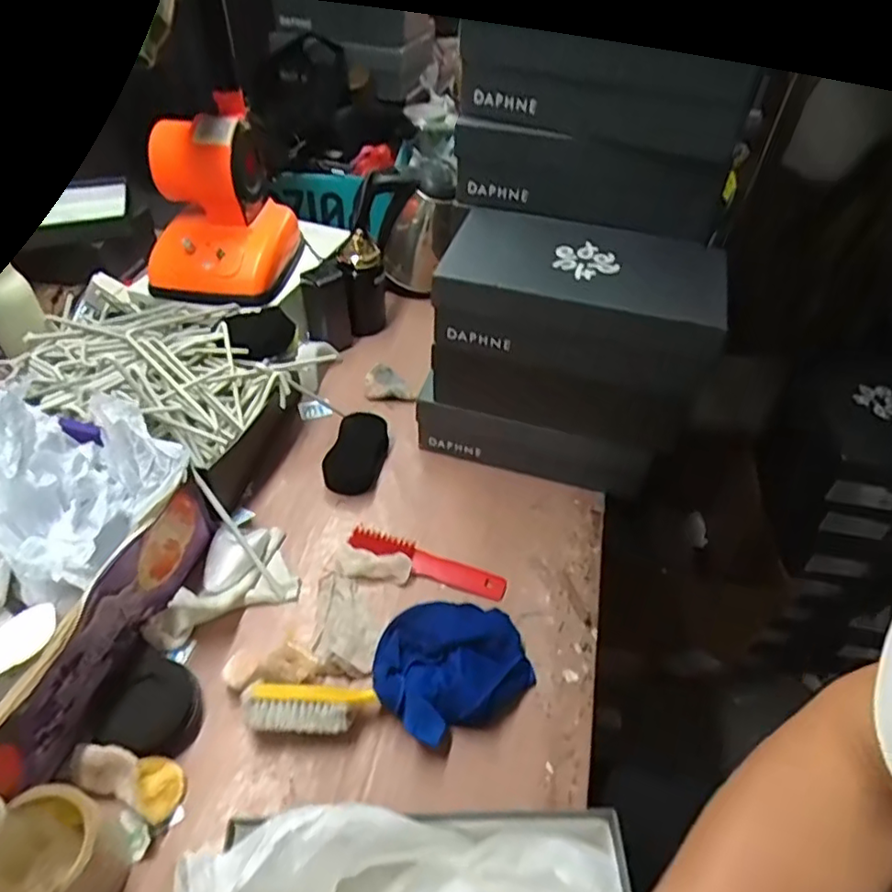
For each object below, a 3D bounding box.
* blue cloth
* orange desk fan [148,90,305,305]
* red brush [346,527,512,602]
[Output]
[{"bbox_3d":[0.002,0.212,0.639,0.152,0.037,0.135,-20,50,-20],"label":"blue cloth"},{"bbox_3d":[-0.319,-0.341,0.888,0.166,0.204,0.196,11,46,8],"label":"orange desk fan"},{"bbox_3d":[-0.021,0.132,0.729,0.184,0.022,0.034,16,47,12],"label":"red brush"}]

